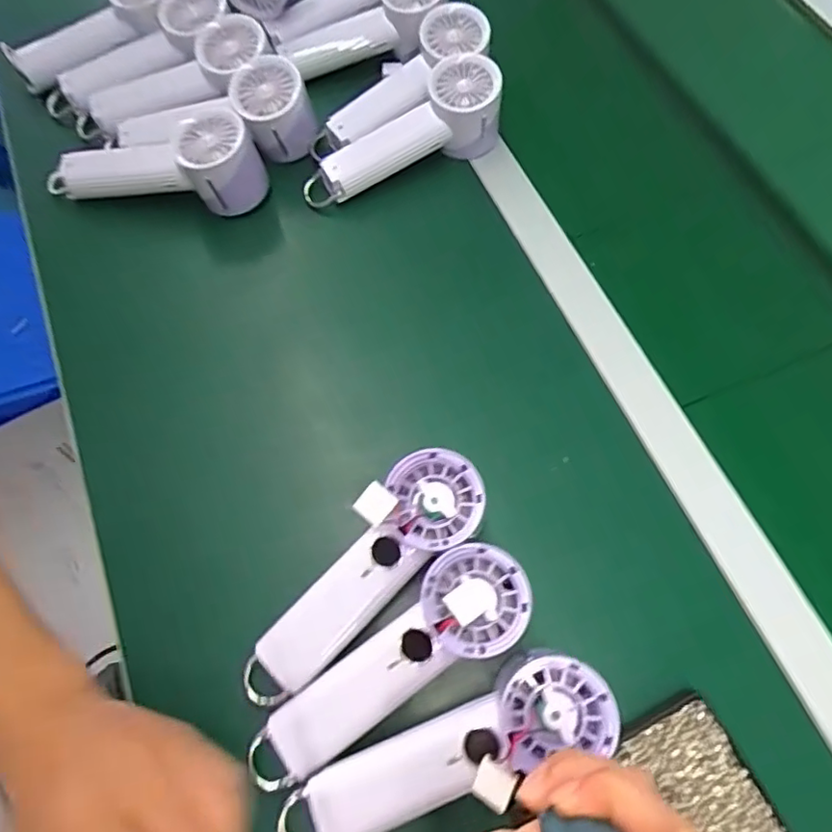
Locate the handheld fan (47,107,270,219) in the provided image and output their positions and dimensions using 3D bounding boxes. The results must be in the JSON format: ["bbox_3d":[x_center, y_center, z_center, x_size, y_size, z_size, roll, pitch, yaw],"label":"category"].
[{"bbox_3d":[-0.228,-0.222,0.528,0.198,0.067,0.067,0,66,16],"label":"handheld fan"}]

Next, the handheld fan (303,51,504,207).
[{"bbox_3d":[-0.011,-0.251,0.543,0.198,0.062,0.069,-28,68,7],"label":"handheld fan"}]

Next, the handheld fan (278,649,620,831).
[{"bbox_3d":[0.016,0.197,0.331,0.196,0.046,0.062,-23,68,-9],"label":"handheld fan"}]

